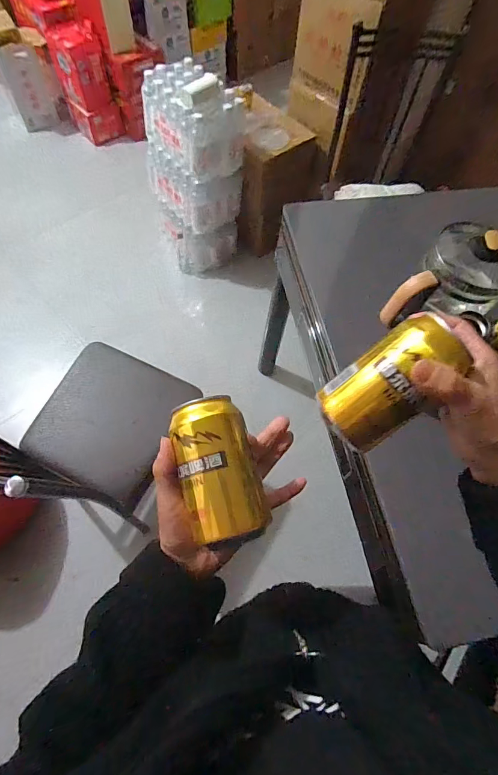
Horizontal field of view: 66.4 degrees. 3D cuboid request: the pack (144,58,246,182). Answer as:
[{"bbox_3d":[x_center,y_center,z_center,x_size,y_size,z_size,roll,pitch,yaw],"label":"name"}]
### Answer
[{"bbox_3d":[-0.205,-1.025,1.452,0.247,0.247,0.365,-33,66,-17],"label":"pack"}]

